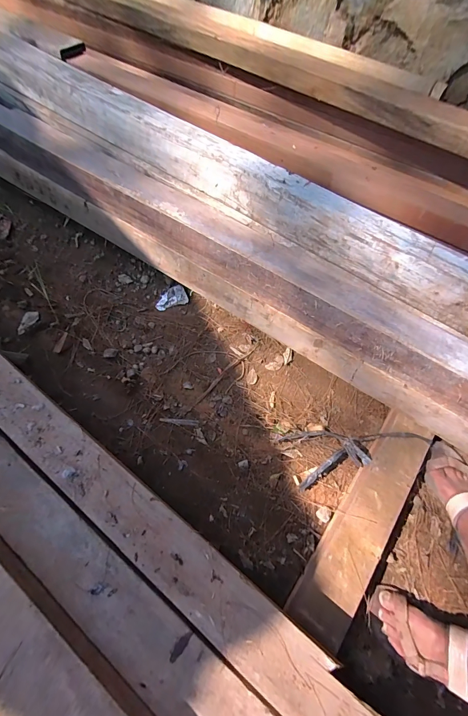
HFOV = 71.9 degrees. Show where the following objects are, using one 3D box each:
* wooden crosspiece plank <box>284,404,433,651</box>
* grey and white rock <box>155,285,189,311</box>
[{"bbox_3d":[0.277,0.340,0.690,0.110,0.069,0.483,34,65,13],"label":"wooden crosspiece plank"},{"bbox_3d":[-0.194,-0.187,0.990,0.098,0.015,0.070,-15,64,-12],"label":"grey and white rock"}]

